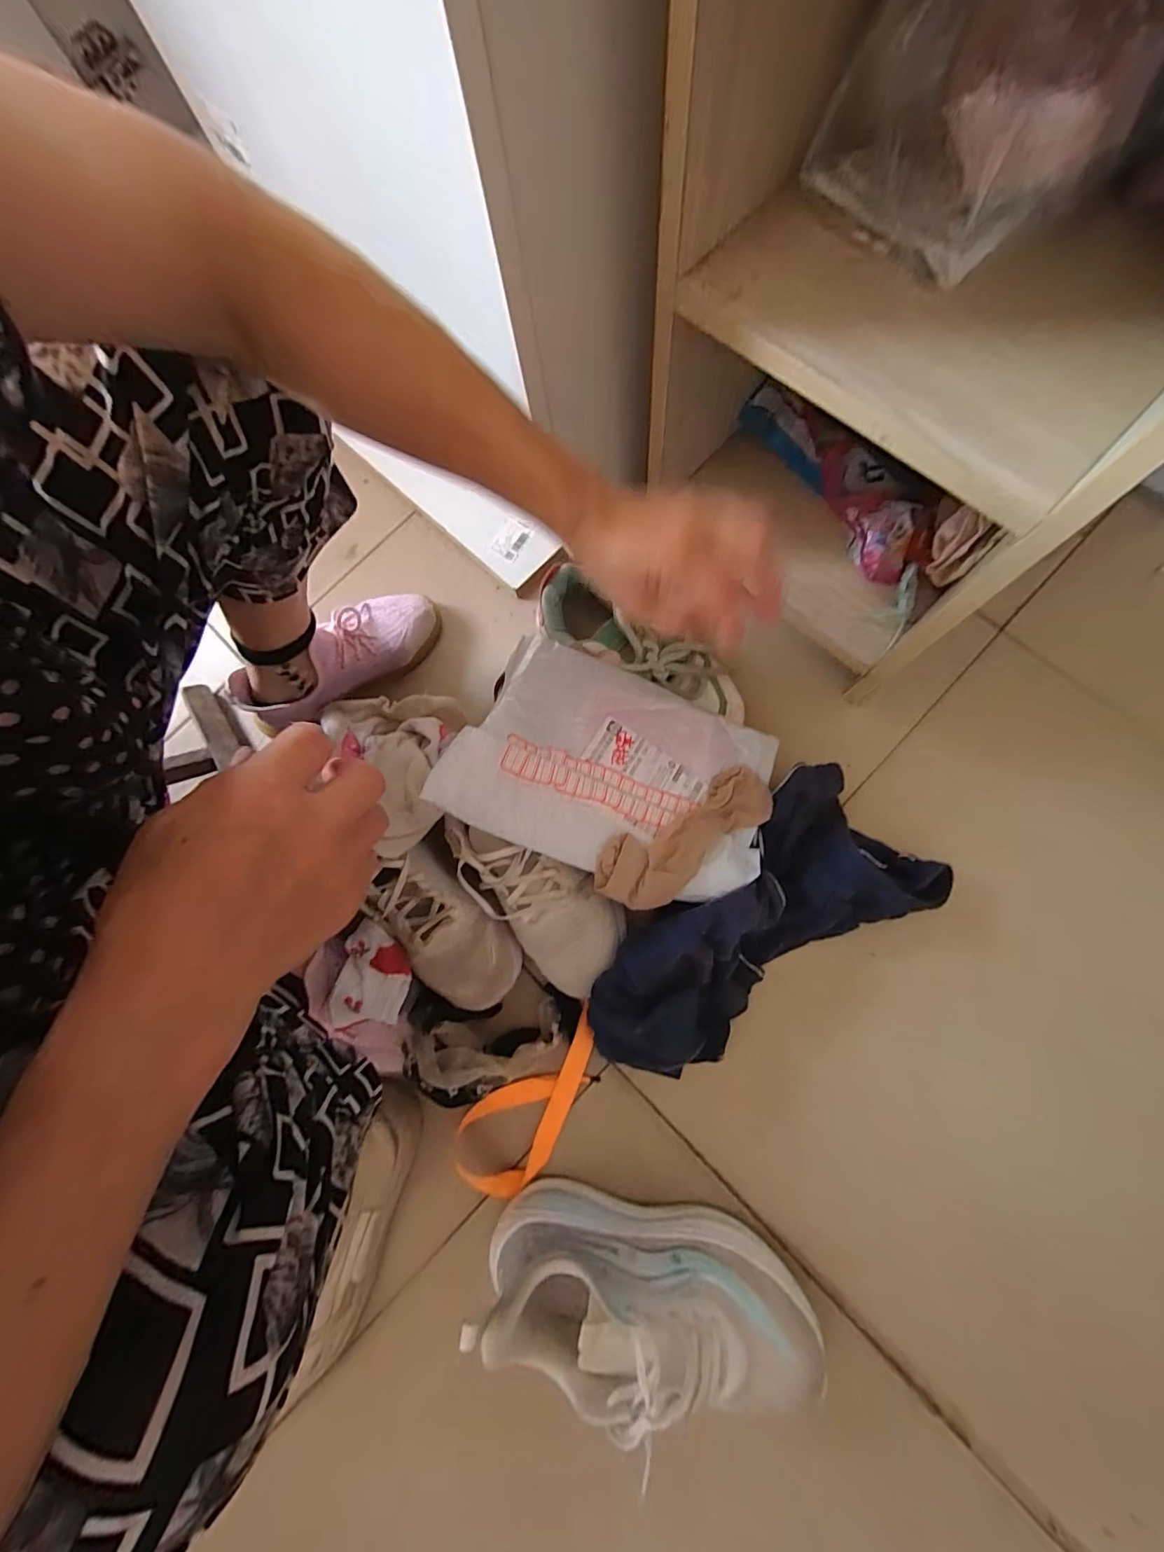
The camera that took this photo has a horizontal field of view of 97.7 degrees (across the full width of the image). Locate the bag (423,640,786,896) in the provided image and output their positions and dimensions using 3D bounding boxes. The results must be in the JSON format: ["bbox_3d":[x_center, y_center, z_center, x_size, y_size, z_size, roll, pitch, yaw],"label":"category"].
[{"bbox_3d":[0.033,-0.006,0.444,0.274,0.023,0.179,22,75,-8],"label":"bag"}]

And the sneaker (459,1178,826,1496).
[{"bbox_3d":[0.052,0.416,0.401,0.260,0.105,0.103,7,74,3],"label":"sneaker"}]

